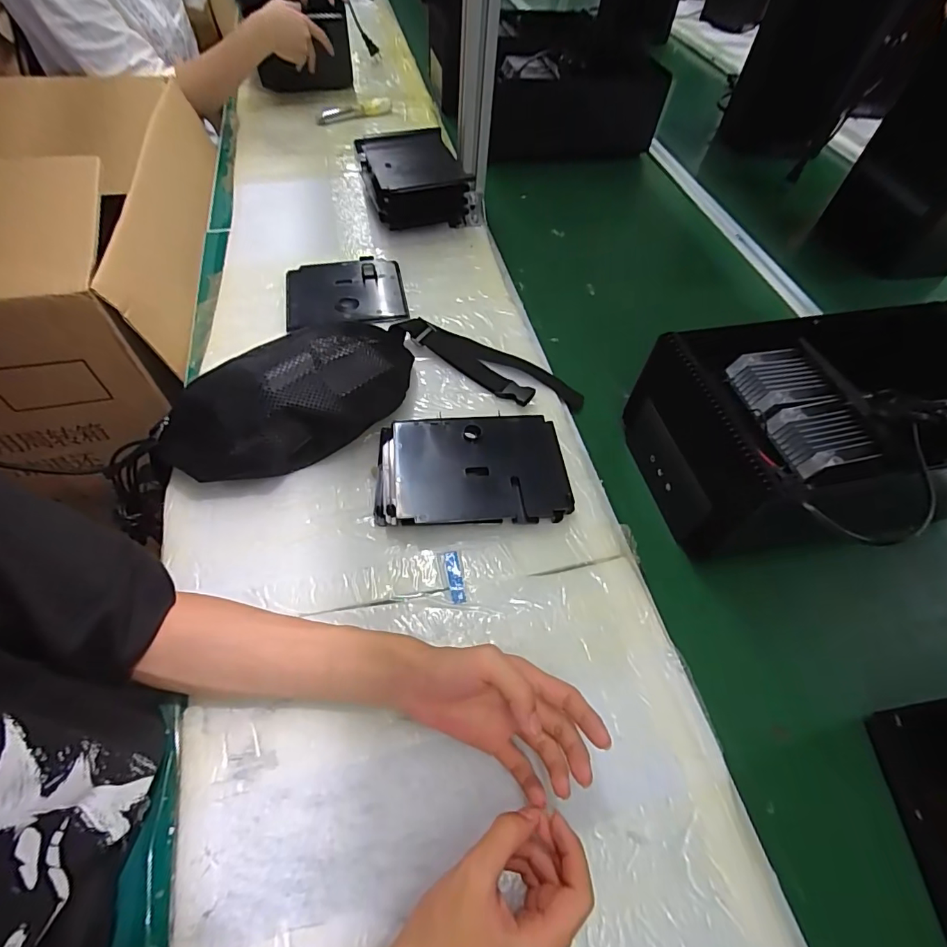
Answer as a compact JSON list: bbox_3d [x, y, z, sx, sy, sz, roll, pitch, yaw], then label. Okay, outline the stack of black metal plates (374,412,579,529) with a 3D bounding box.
[{"bbox_3d":[-0.001,-0.003,0.490,0.190,0.026,0.125,-1,57,-6],"label":"stack of black metal plates"}]

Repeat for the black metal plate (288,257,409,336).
[{"bbox_3d":[-0.173,-0.249,0.656,0.155,0.013,0.137,-9,58,-11],"label":"black metal plate"}]

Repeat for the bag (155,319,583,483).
[{"bbox_3d":[-0.108,-0.113,0.525,0.445,0.088,0.172,-16,59,-15],"label":"bag"}]

